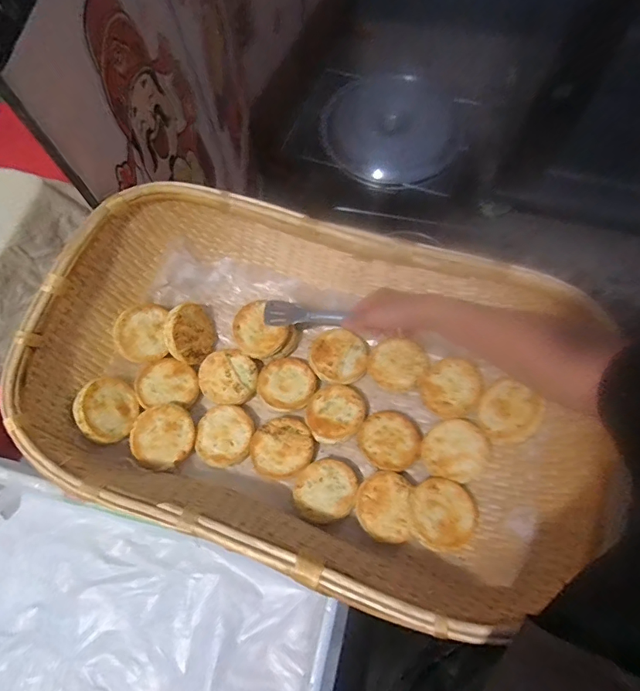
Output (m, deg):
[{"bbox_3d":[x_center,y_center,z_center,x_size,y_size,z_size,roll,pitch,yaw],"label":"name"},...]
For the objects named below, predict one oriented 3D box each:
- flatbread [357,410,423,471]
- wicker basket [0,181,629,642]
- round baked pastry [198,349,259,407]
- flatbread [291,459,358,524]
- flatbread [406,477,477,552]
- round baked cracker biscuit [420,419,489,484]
[{"bbox_3d":[0.114,0.149,0.726,0.093,0.019,0.093,-1,70,2],"label":"flatbread"},{"bbox_3d":[-0.014,0.054,0.679,0.758,0.220,0.470,17,72,8],"label":"wicker basket"},{"bbox_3d":[-0.155,0.053,0.770,0.095,0.017,0.093,4,70,3],"label":"round baked pastry"},{"bbox_3d":[0.009,0.221,0.696,0.095,0.016,0.087,-1,70,2],"label":"flatbread"},{"bbox_3d":[0.173,0.240,0.651,0.092,0.019,0.097,0,54,0],"label":"flatbread"},{"bbox_3d":[0.206,0.156,0.690,0.090,0.019,0.092,17,72,8],"label":"round baked cracker biscuit"}]

